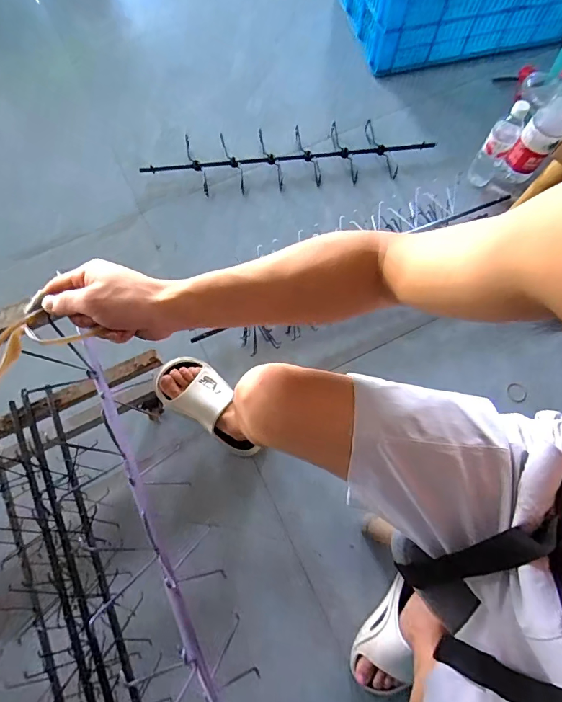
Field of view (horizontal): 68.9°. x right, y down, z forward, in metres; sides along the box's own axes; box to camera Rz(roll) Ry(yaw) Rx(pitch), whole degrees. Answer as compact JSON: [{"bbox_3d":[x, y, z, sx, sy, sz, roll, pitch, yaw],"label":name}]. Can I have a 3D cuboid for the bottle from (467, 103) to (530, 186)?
[{"bbox_3d":[0.495,-0.464,0.935,0.064,0.204,0.060,34,75,11],"label":"bottle"}]

